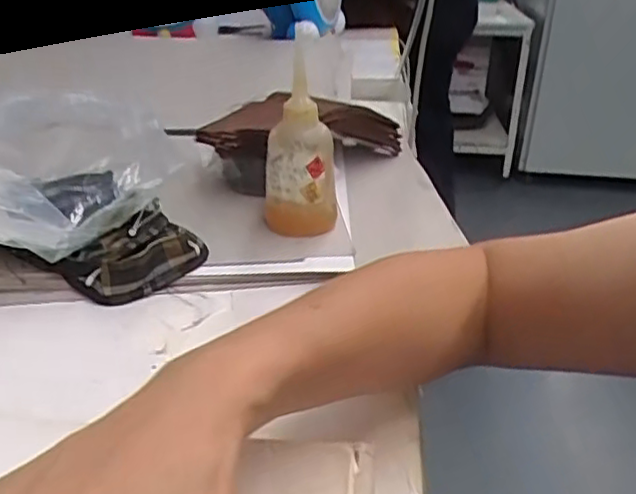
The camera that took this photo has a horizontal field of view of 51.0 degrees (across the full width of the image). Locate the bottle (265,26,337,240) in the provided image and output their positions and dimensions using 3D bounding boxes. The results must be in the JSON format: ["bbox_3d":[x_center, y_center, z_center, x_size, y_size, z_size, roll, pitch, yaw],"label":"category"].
[{"bbox_3d":[-0.014,-0.091,0.614,0.064,0.159,0.053,8,28,11],"label":"bottle"}]

